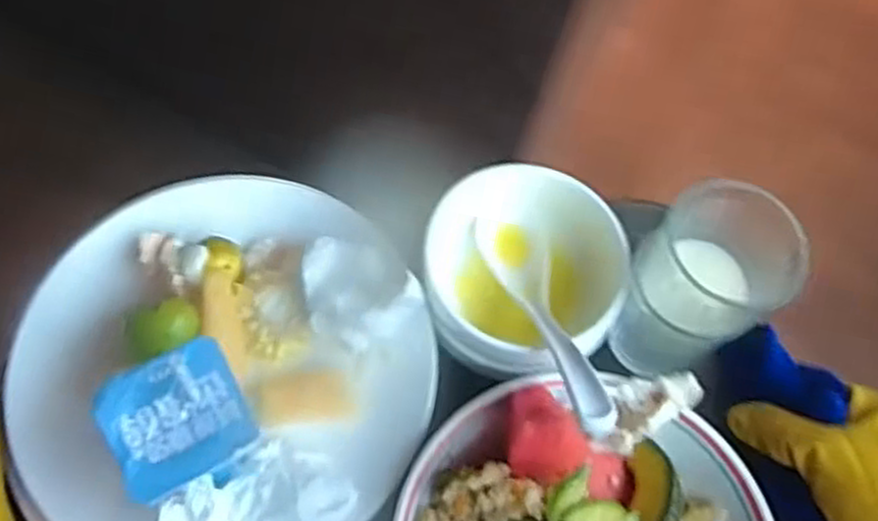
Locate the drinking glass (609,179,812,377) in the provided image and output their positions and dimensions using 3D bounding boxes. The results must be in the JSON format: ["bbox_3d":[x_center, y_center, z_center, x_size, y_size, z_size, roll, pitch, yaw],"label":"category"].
[{"bbox_3d":[0.145,0.016,0.439,0.073,0.124,0.072,2,59,-3],"label":"drinking glass"}]

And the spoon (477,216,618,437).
[{"bbox_3d":[0.058,0.028,0.426,0.041,0.041,0.159,-7,32,-8],"label":"spoon"}]

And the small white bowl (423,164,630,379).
[{"bbox_3d":[0.048,0.009,0.485,0.112,0.087,0.096,7,59,0],"label":"small white bowl"}]

